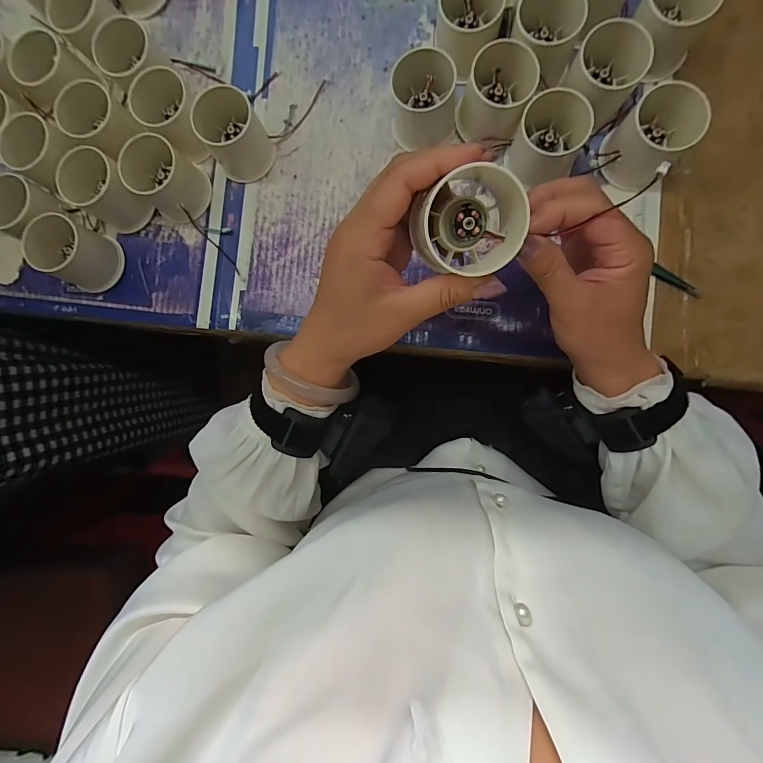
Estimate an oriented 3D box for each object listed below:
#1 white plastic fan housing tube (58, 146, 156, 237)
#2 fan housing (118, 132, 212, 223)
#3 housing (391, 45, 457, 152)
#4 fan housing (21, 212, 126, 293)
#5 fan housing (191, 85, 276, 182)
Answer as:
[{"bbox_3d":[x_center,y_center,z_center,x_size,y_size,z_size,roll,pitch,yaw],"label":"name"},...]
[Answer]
[{"bbox_3d":[-0.244,-0.168,0.344,0.060,0.053,0.048,36,93,6],"label":"white plastic fan housing tube"},{"bbox_3d":[-0.190,-0.179,0.340,0.057,0.048,0.052,0,89,6],"label":"fan housing"},{"bbox_3d":[0.036,-0.237,0.324,0.052,0.038,0.053,-3,89,6],"label":"housing"},{"bbox_3d":[-0.276,-0.114,0.346,0.053,0.051,0.054,0,89,6],"label":"fan housing"},{"bbox_3d":[-0.129,-0.216,0.336,0.052,0.048,0.056,0,89,6],"label":"fan housing"}]

